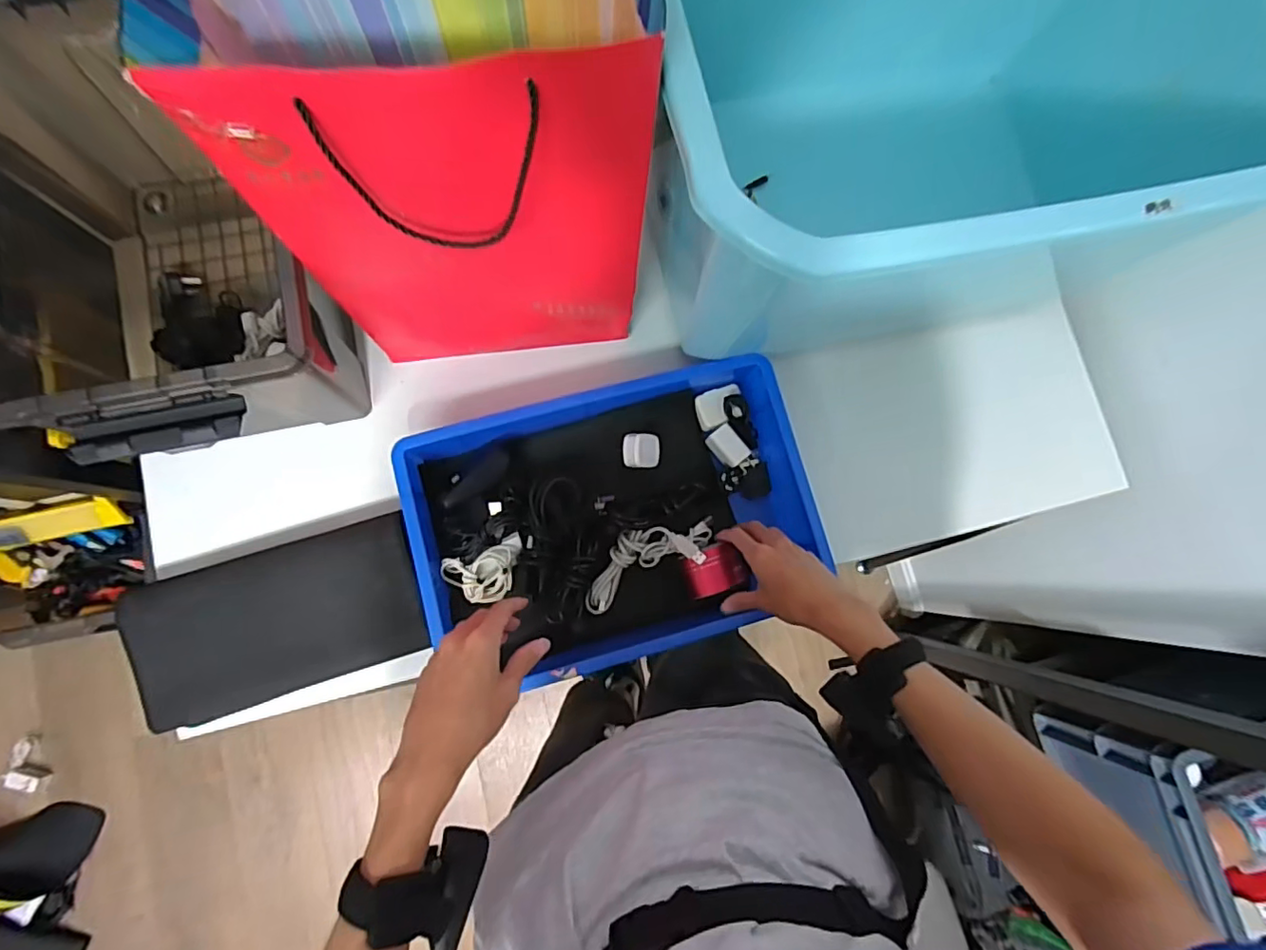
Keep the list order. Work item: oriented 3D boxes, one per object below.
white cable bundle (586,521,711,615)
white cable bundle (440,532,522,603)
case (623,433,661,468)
[{"bbox_3d":[0.017,0.094,0.656,0.168,0.065,0.073,-27,85,-8],"label":"white cable bundle"},{"bbox_3d":[-0.159,0.107,0.634,0.087,0.019,0.059,-21,84,-8],"label":"white cable bundle"},{"bbox_3d":[0.011,-0.029,0.686,0.045,0.023,0.040,-8,82,-6],"label":"case"}]

